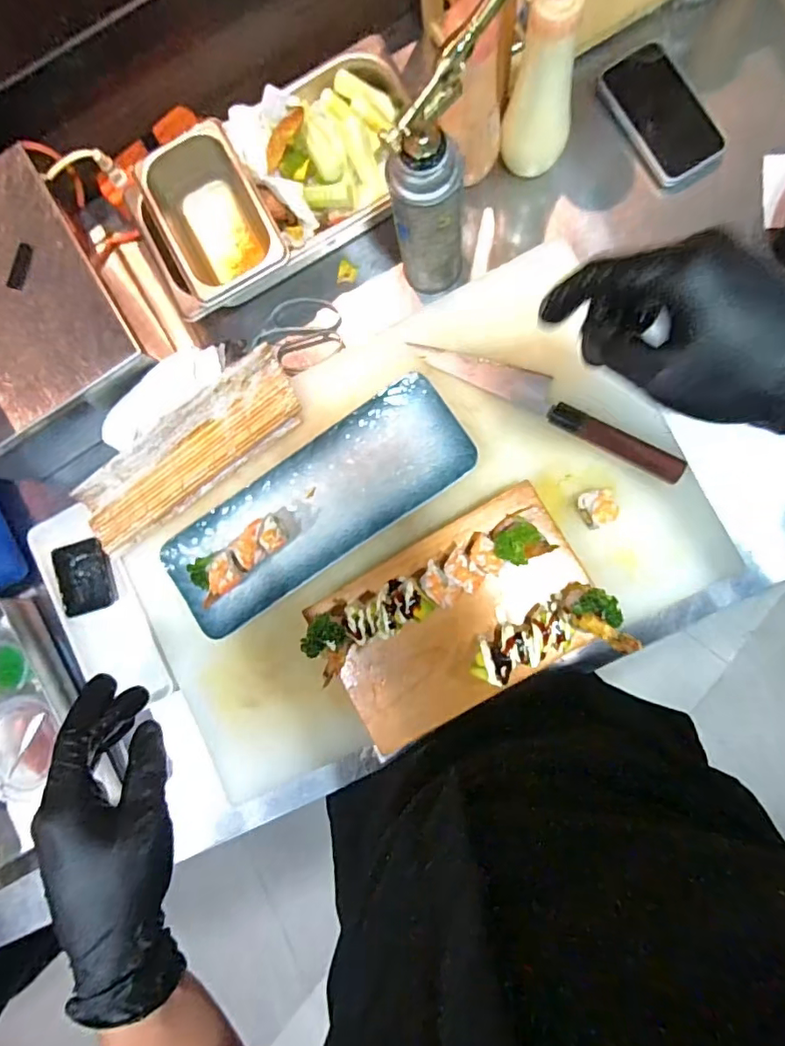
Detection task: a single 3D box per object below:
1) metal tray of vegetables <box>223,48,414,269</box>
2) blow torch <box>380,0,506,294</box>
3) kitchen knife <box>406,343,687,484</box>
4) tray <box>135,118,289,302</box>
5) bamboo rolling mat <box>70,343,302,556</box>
[{"bbox_3d":[-0.059,-0.393,0.589,0.214,0.079,0.166,-28,84,4],"label":"metal tray of vegetables"},{"bbox_3d":[0.047,-0.312,0.479,0.059,0.243,0.117,40,91,7],"label":"blow torch"},{"bbox_3d":[0.160,-0.128,0.552,0.291,0.021,0.042,29,90,7],"label":"kitchen knife"},{"bbox_3d":[-0.189,-0.323,0.579,0.107,0.061,0.175,-27,84,4],"label":"tray"},{"bbox_3d":[-0.227,-0.076,0.594,0.275,0.030,0.085,-35,101,4],"label":"bamboo rolling mat"}]

